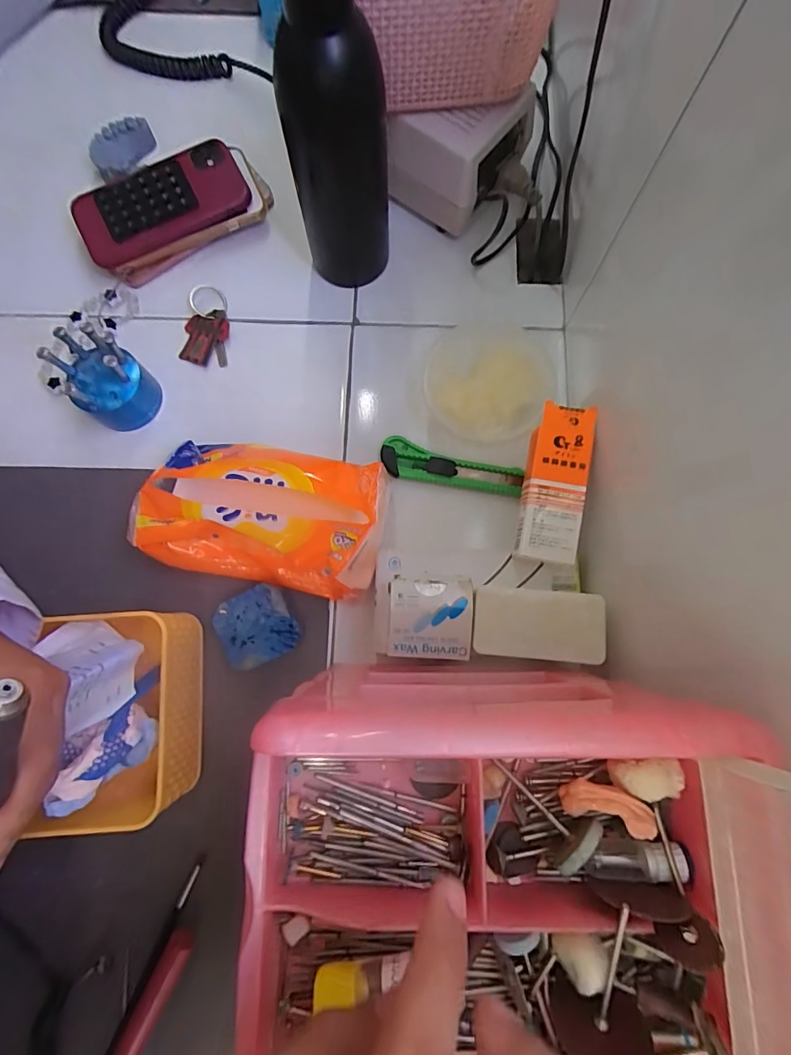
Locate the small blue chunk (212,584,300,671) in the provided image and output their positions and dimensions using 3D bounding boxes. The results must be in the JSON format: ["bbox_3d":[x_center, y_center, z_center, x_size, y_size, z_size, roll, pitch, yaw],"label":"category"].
[{"bbox_3d":[-0.105,0.076,0.347,0.055,0.014,0.053,-29,79,-5],"label":"small blue chunk"}]

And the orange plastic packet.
[{"bbox_3d":[-0.101,-0.011,0.340,0.175,0.076,0.099,11,78,3],"label":"orange plastic packet"}]

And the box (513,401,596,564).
[{"bbox_3d":[0.115,-0.032,0.339,0.046,0.031,0.114,11,78,3],"label":"box"}]

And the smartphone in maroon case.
[{"bbox_3d":[-0.211,-0.293,0.411,0.151,0.017,0.079,-26,83,-6],"label":"smartphone in maroon case"}]

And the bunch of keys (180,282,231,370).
[{"bbox_3d":[-0.171,-0.183,0.410,0.042,0.010,0.072,-4,78,0],"label":"bunch of keys"}]

